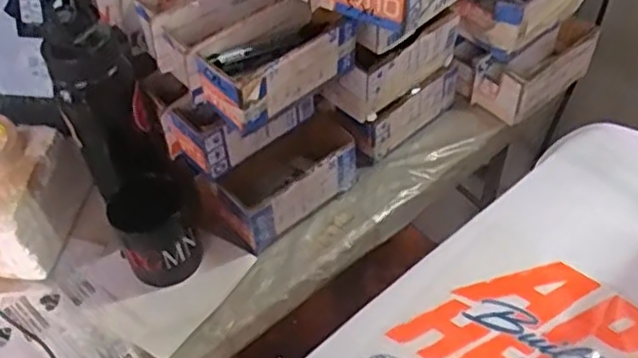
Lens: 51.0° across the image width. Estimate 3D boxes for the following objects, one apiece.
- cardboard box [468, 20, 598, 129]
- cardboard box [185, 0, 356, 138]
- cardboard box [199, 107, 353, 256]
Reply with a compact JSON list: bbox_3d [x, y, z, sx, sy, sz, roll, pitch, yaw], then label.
[{"bbox_3d":[0.279,-0.142,0.867,0.173,0.070,0.081,-32,56,-22],"label":"cardboard box"},{"bbox_3d":[-0.043,-0.119,0.664,0.154,0.070,0.074,-38,58,-25],"label":"cardboard box"},{"bbox_3d":[-0.036,0.000,0.766,0.199,0.071,0.087,-32,56,-22],"label":"cardboard box"}]

